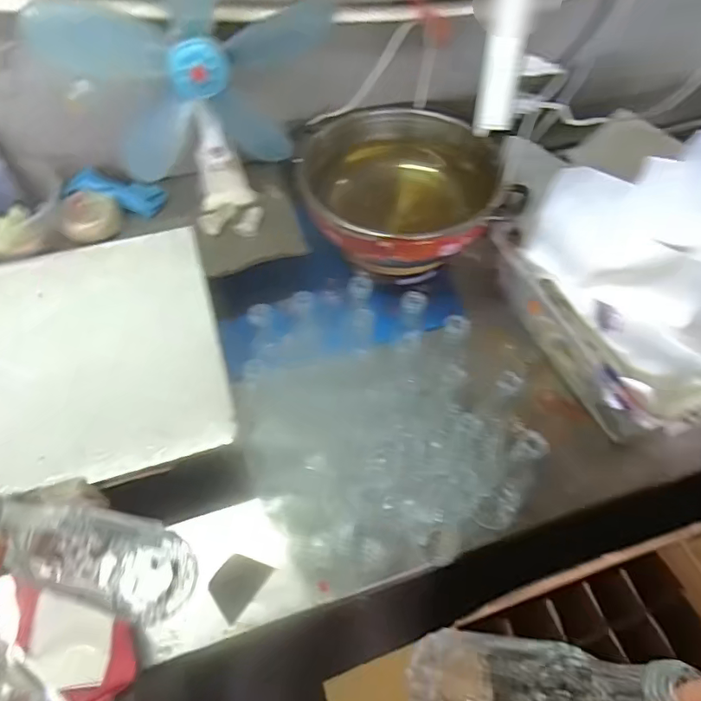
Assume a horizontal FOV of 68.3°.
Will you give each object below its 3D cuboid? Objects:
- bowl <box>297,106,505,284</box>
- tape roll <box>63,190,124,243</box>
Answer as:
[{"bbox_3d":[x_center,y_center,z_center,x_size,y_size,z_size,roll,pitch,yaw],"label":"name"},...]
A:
[{"bbox_3d":[0.066,-0.243,0.880,0.334,0.151,0.252,25,63,12],"label":"bowl"},{"bbox_3d":[-0.416,-0.216,0.831,0.088,0.035,0.079,-32,66,-18],"label":"tape roll"}]

